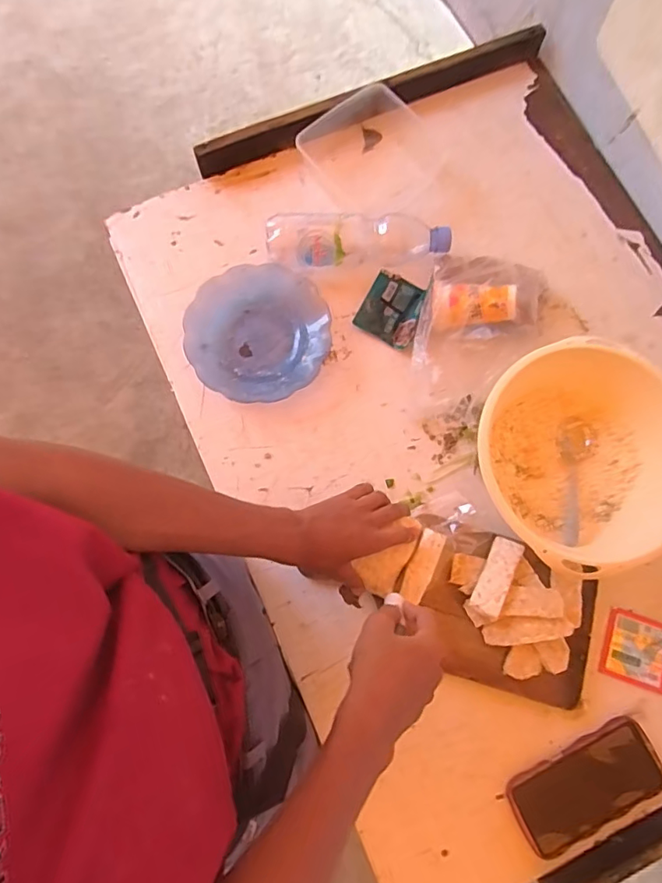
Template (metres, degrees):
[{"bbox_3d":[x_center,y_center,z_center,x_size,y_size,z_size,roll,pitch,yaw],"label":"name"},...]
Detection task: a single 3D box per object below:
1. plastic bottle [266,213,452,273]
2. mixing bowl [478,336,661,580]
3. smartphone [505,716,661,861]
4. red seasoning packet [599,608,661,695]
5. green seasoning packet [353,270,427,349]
[{"bbox_3d":[0.037,-0.262,0.686,0.236,0.061,0.060,-4,77,-2],"label":"plastic bottle"},{"bbox_3d":[0.281,0.018,0.610,0.237,0.101,0.249,0,77,-1],"label":"mixing bowl"},{"bbox_3d":[0.278,0.374,0.565,0.166,0.012,0.083,-25,79,-6],"label":"smartphone"},{"bbox_3d":[0.360,0.244,0.608,0.081,0.005,0.077,21,78,4],"label":"red seasoning packet"},{"bbox_3d":[0.083,-0.176,0.690,0.079,0.018,0.088,28,78,6],"label":"green seasoning packet"}]

